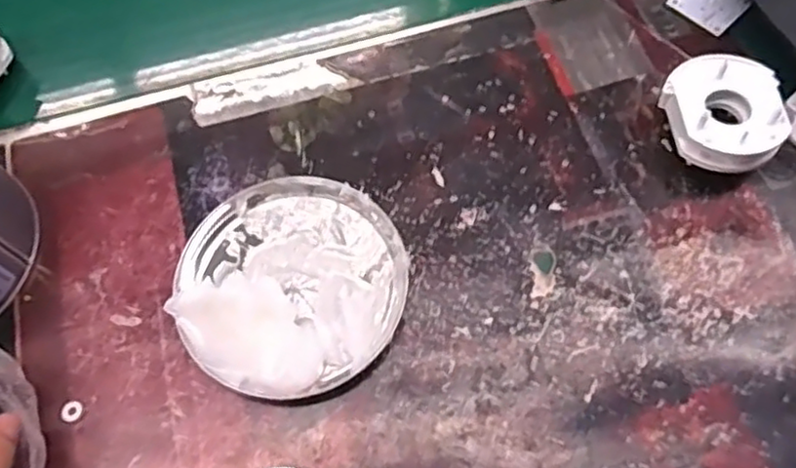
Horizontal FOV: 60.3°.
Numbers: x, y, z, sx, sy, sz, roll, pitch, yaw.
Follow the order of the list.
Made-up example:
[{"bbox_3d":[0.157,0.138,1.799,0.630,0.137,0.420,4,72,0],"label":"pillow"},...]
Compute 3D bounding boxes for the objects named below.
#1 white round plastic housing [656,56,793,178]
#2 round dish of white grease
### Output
[{"bbox_3d":[0.188,-0.066,0.405,0.062,0.038,0.070,0,64,4],"label":"white round plastic housing"},{"bbox_3d":[-0.062,0.024,0.383,0.127,0.028,0.126,-1,64,3],"label":"round dish of white grease"}]

